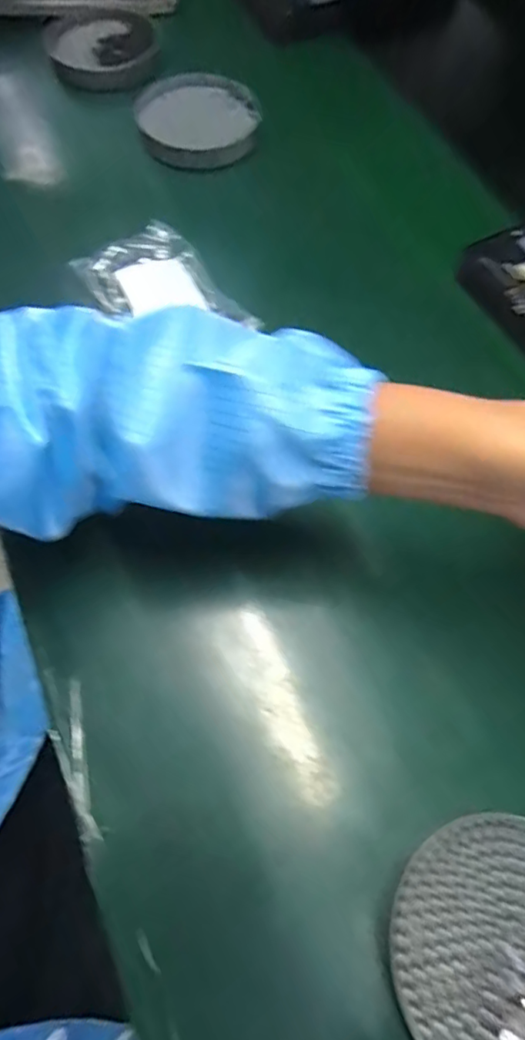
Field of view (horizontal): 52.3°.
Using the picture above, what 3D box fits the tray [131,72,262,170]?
[{"bbox_3d":[-0.064,-0.395,0.522,0.115,0.022,0.131,-27,68,-10],"label":"tray"}]

